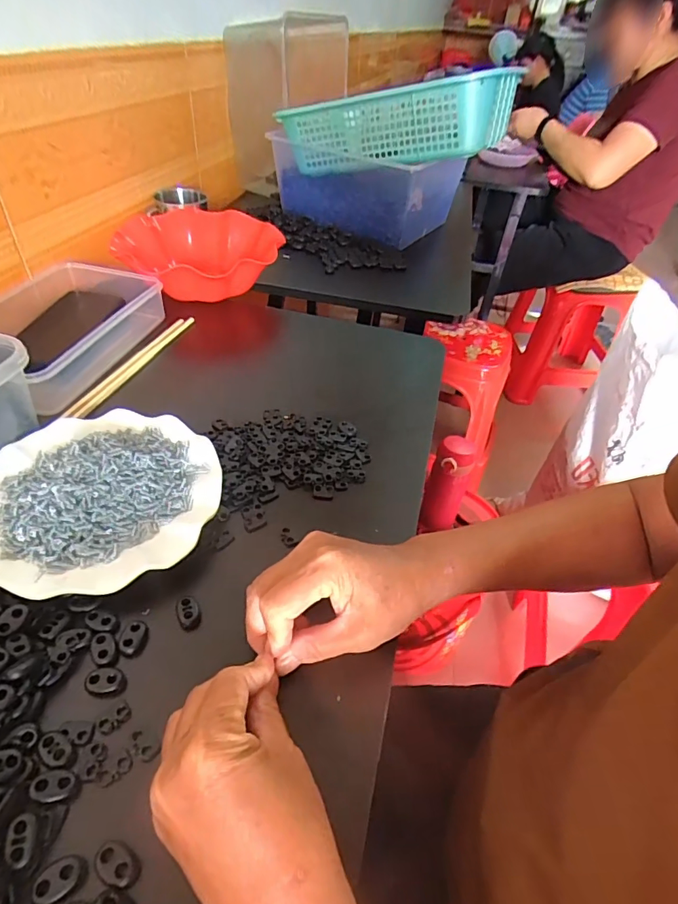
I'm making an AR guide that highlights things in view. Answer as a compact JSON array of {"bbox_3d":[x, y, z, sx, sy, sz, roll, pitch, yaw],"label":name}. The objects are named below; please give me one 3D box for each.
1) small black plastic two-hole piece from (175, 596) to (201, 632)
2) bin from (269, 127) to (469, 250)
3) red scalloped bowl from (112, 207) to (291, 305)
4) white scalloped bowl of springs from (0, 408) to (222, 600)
[{"bbox_3d":[-0.104,0.111,0.328,0.015,0.007,0.024,-14,46,-21],"label":"small black plastic two-hole piece"},{"bbox_3d":[0.047,-0.491,0.881,0.330,0.127,0.188,33,49,26],"label":"bin"},{"bbox_3d":[-0.200,-0.279,0.688,0.214,0.072,0.201,4,42,-3],"label":"red scalloped bowl"},{"bbox_3d":[-0.189,0.029,0.377,0.179,0.031,0.178,4,42,-3],"label":"white scalloped bowl of springs"}]

